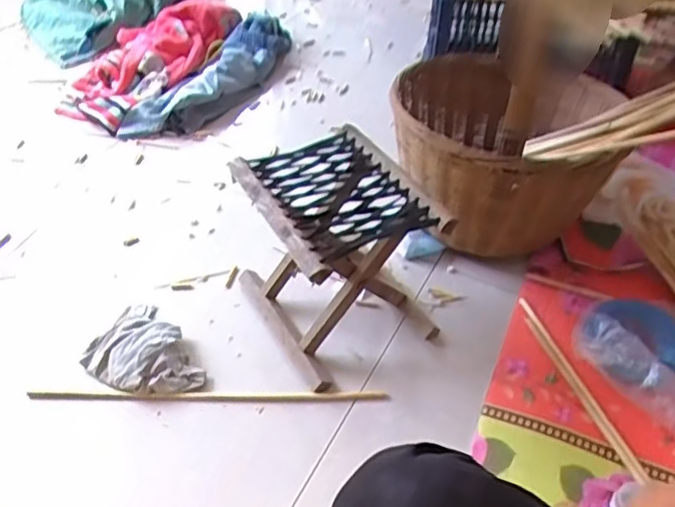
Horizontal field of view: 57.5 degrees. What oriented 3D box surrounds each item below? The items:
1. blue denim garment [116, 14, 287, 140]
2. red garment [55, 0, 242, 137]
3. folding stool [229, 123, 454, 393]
[{"bbox_3d":[-0.285,-0.437,1.488,0.141,0.088,0.540,23,48,23],"label":"blue denim garment"},{"bbox_3d":[-0.458,-0.493,1.520,0.259,0.129,0.494,25,49,25],"label":"red garment"},{"bbox_3d":[0.003,0.008,0.972,0.229,0.272,0.271,-23,47,-23],"label":"folding stool"}]

